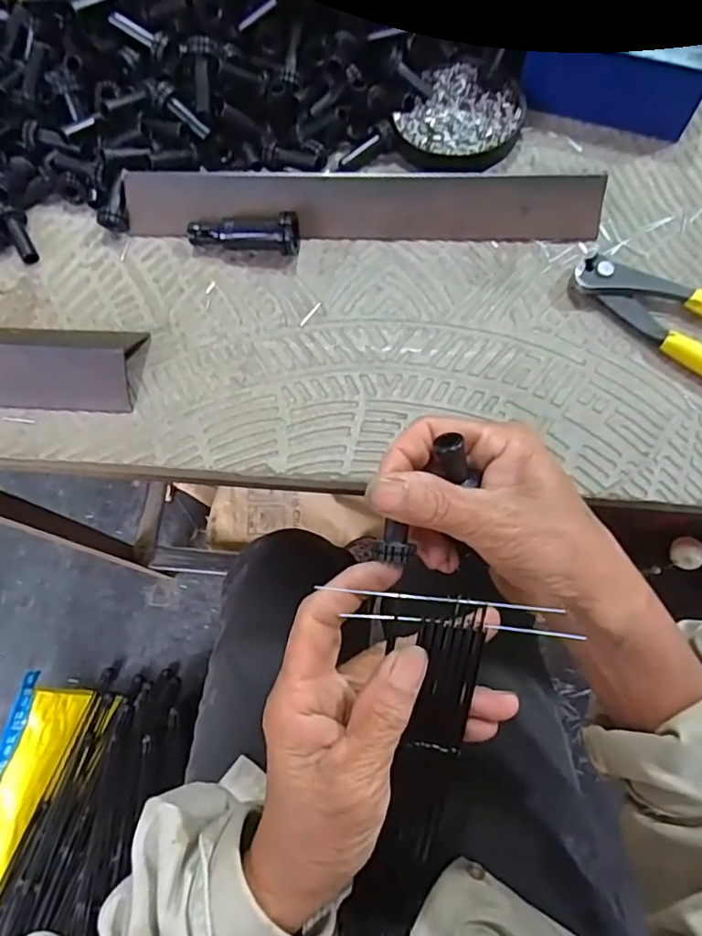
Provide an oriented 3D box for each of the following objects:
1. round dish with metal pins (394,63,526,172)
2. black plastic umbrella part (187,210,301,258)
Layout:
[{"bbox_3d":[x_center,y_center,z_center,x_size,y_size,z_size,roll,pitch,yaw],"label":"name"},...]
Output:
[{"bbox_3d":[0.072,-0.226,0.372,0.073,0.014,0.071,-1,70,2],"label":"round dish with metal pins"},{"bbox_3d":[-0.065,-0.139,0.346,0.066,0.027,0.024,-1,70,3],"label":"black plastic umbrella part"}]

